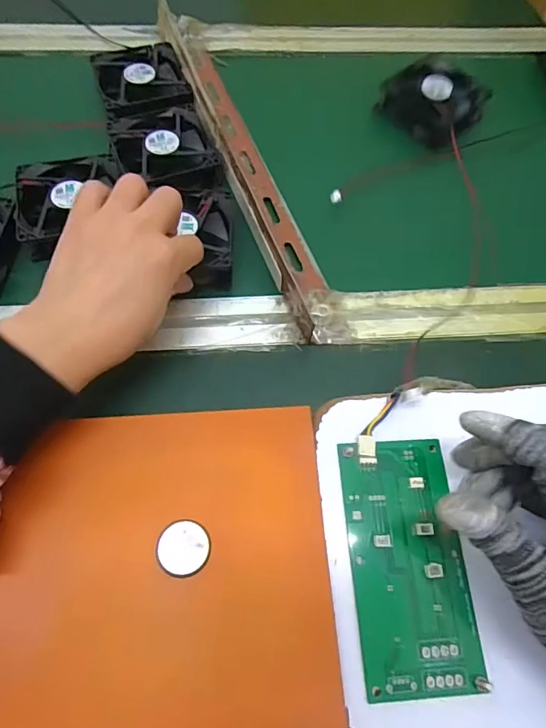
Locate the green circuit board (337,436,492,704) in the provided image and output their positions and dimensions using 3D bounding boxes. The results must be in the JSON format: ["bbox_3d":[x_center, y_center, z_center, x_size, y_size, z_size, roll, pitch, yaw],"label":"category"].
[{"bbox_3d":[0.077,0.110,0.266,0.064,0.012,0.135,-2,64,-4],"label":"green circuit board"}]

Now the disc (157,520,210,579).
[{"bbox_3d":[-0.050,0.103,0.261,0.029,0.004,0.029,6,60,-10],"label":"disc"}]

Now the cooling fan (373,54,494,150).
[{"bbox_3d":[0.155,-0.259,0.457,0.090,0.034,0.077,38,68,15],"label":"cooling fan"}]

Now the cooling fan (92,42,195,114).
[{"bbox_3d":[-0.121,-0.263,0.436,0.080,0.021,0.087,-13,65,-9],"label":"cooling fan"}]

